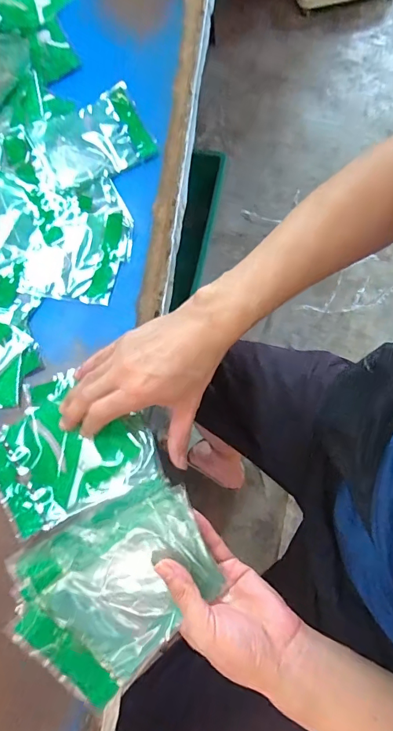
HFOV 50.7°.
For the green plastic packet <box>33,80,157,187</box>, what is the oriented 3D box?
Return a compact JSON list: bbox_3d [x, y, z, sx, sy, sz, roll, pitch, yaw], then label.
[{"bbox_3d":[-0.126,-0.277,0.501,0.130,0.011,0.112,-25,74,-7],"label":"green plastic packet"}]

